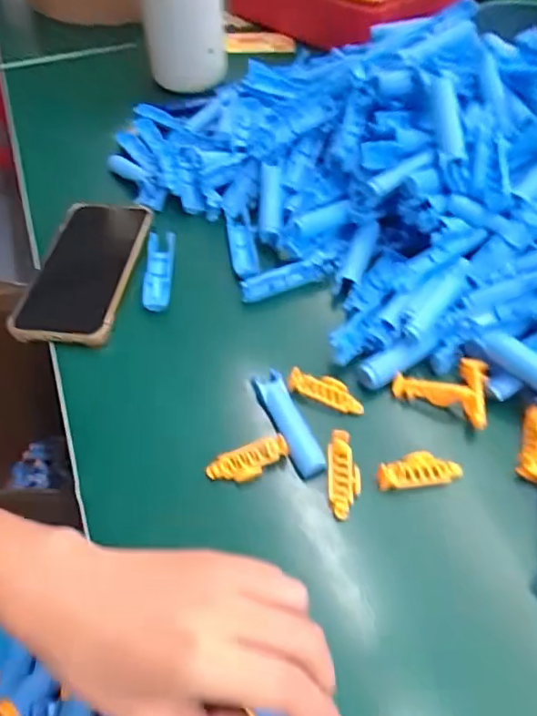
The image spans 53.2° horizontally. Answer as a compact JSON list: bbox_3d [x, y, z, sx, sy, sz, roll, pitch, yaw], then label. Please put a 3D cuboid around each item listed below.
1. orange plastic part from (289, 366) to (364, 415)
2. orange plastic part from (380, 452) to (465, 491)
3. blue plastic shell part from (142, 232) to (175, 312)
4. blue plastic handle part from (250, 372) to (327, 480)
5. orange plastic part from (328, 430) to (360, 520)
[{"bbox_3d":[0.038,0.020,0.349,0.050,0.007,0.019,19,54,14],"label":"orange plastic part"},{"bbox_3d":[0.088,0.065,0.314,0.050,0.009,0.020,-6,52,-5],"label":"orange plastic part"},{"bbox_3d":[-0.086,-0.070,0.422,0.020,0.019,0.083,-2,52,-1],"label":"blue plastic shell part"},{"bbox_3d":[0.014,0.042,0.340,0.021,0.015,0.074,-20,54,-15],"label":"blue plastic handle part"},{"bbox_3d":[0.044,0.068,0.314,0.018,0.006,0.050,1,64,1],"label":"orange plastic part"}]

